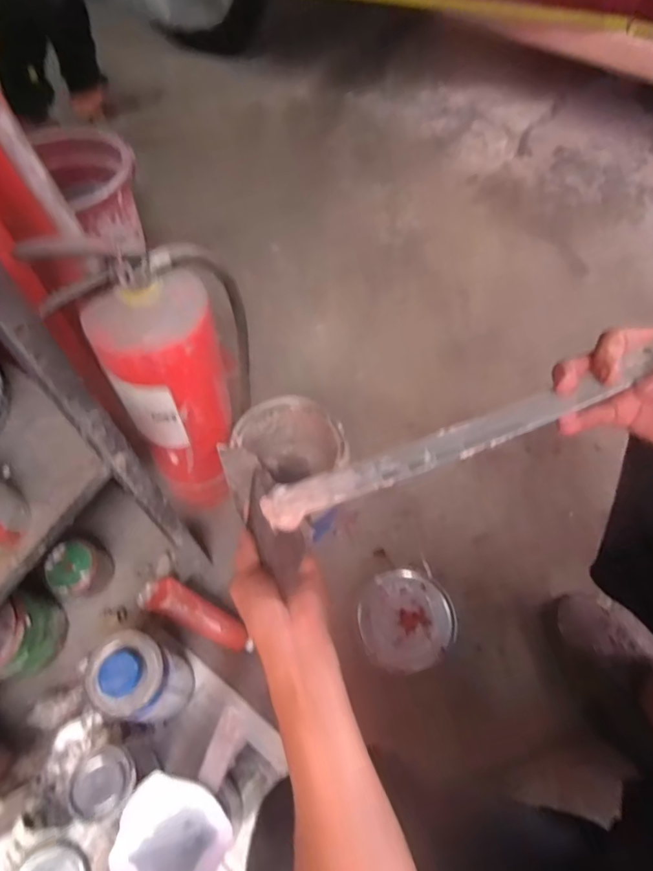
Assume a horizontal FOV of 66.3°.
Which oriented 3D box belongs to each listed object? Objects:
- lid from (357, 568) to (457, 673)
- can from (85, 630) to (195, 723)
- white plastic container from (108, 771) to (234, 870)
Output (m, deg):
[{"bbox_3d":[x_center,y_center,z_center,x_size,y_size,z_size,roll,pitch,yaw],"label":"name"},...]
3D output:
[{"bbox_3d":[0.123,0.276,0.762,0.145,0.015,0.143,0,62,0],"label":"lid"},{"bbox_3d":[-0.217,0.306,0.627,0.086,0.208,0.091,-6,62,-3],"label":"can"},{"bbox_3d":[-0.165,0.431,0.533,0.111,0.070,0.117,35,67,17],"label":"white plastic container"}]

